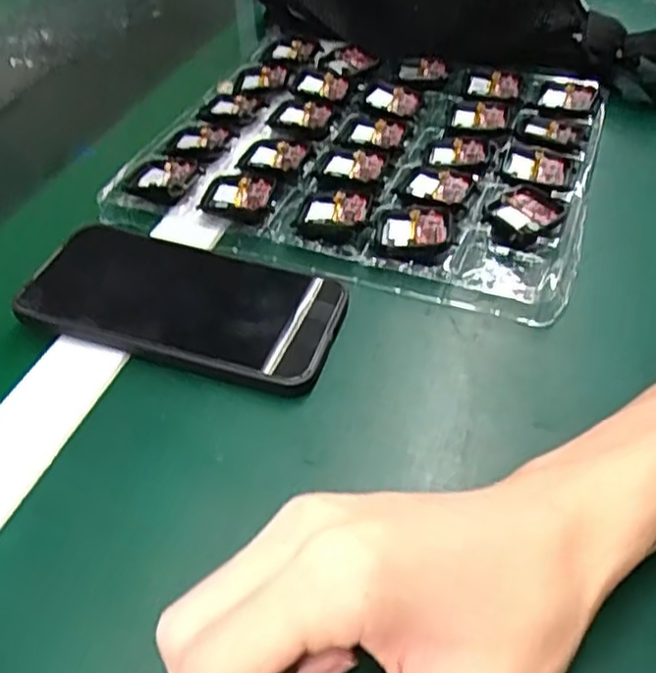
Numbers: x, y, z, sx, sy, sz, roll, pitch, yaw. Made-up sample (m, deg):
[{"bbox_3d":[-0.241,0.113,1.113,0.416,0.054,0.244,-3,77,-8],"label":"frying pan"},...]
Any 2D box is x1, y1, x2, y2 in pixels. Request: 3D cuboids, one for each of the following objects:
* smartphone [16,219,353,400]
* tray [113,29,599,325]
[{"bbox_3d":[-0.075,-0.019,0.371,0.162,0.011,0.083,13,47,12],"label":"smartphone"},{"bbox_3d":[0.028,-0.134,0.485,0.293,0.019,0.269,15,48,13],"label":"tray"}]

